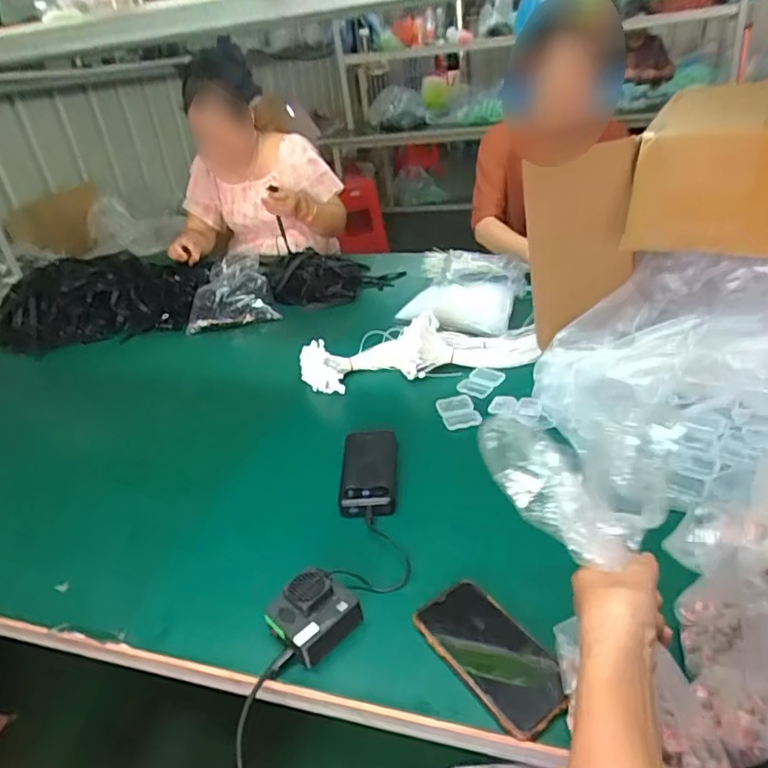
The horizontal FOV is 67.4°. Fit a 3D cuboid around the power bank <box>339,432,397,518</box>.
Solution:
[{"bbox_3d":[-0.021,0.123,0.834,0.076,0.032,0.171,-5,31,5],"label":"power bank"}]

